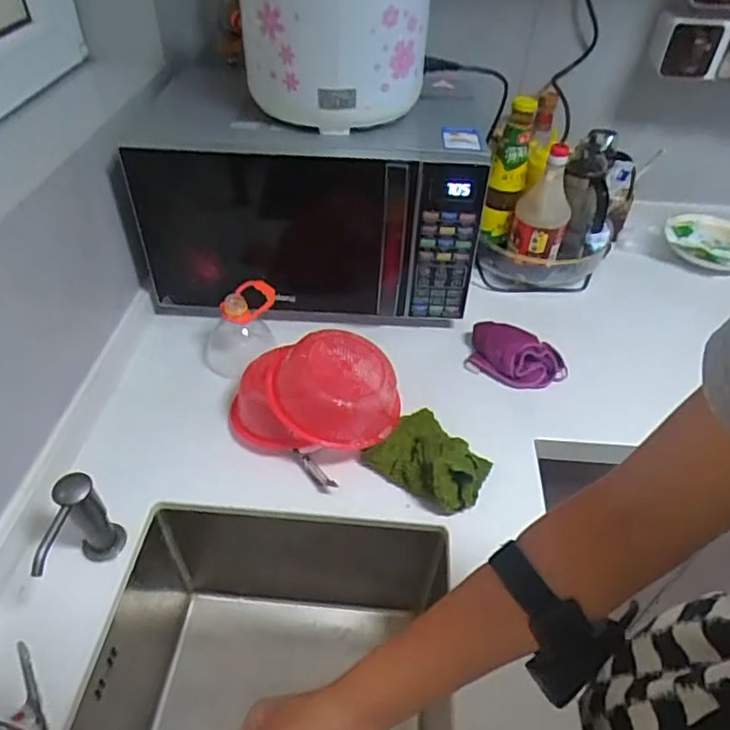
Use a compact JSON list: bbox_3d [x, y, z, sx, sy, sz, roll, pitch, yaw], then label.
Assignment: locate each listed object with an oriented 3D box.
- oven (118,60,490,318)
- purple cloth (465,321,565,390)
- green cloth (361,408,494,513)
[{"bbox_3d":[-0.084,-0.276,0.911,0.477,0.279,0.308,2,44,-1],"label":"oven"},{"bbox_3d":[0.226,-0.007,0.868,0.142,0.067,0.084,17,46,15],"label":"purple cloth"},{"bbox_3d":[0.081,0.113,0.711,0.132,0.069,0.097,34,52,29],"label":"green cloth"}]

